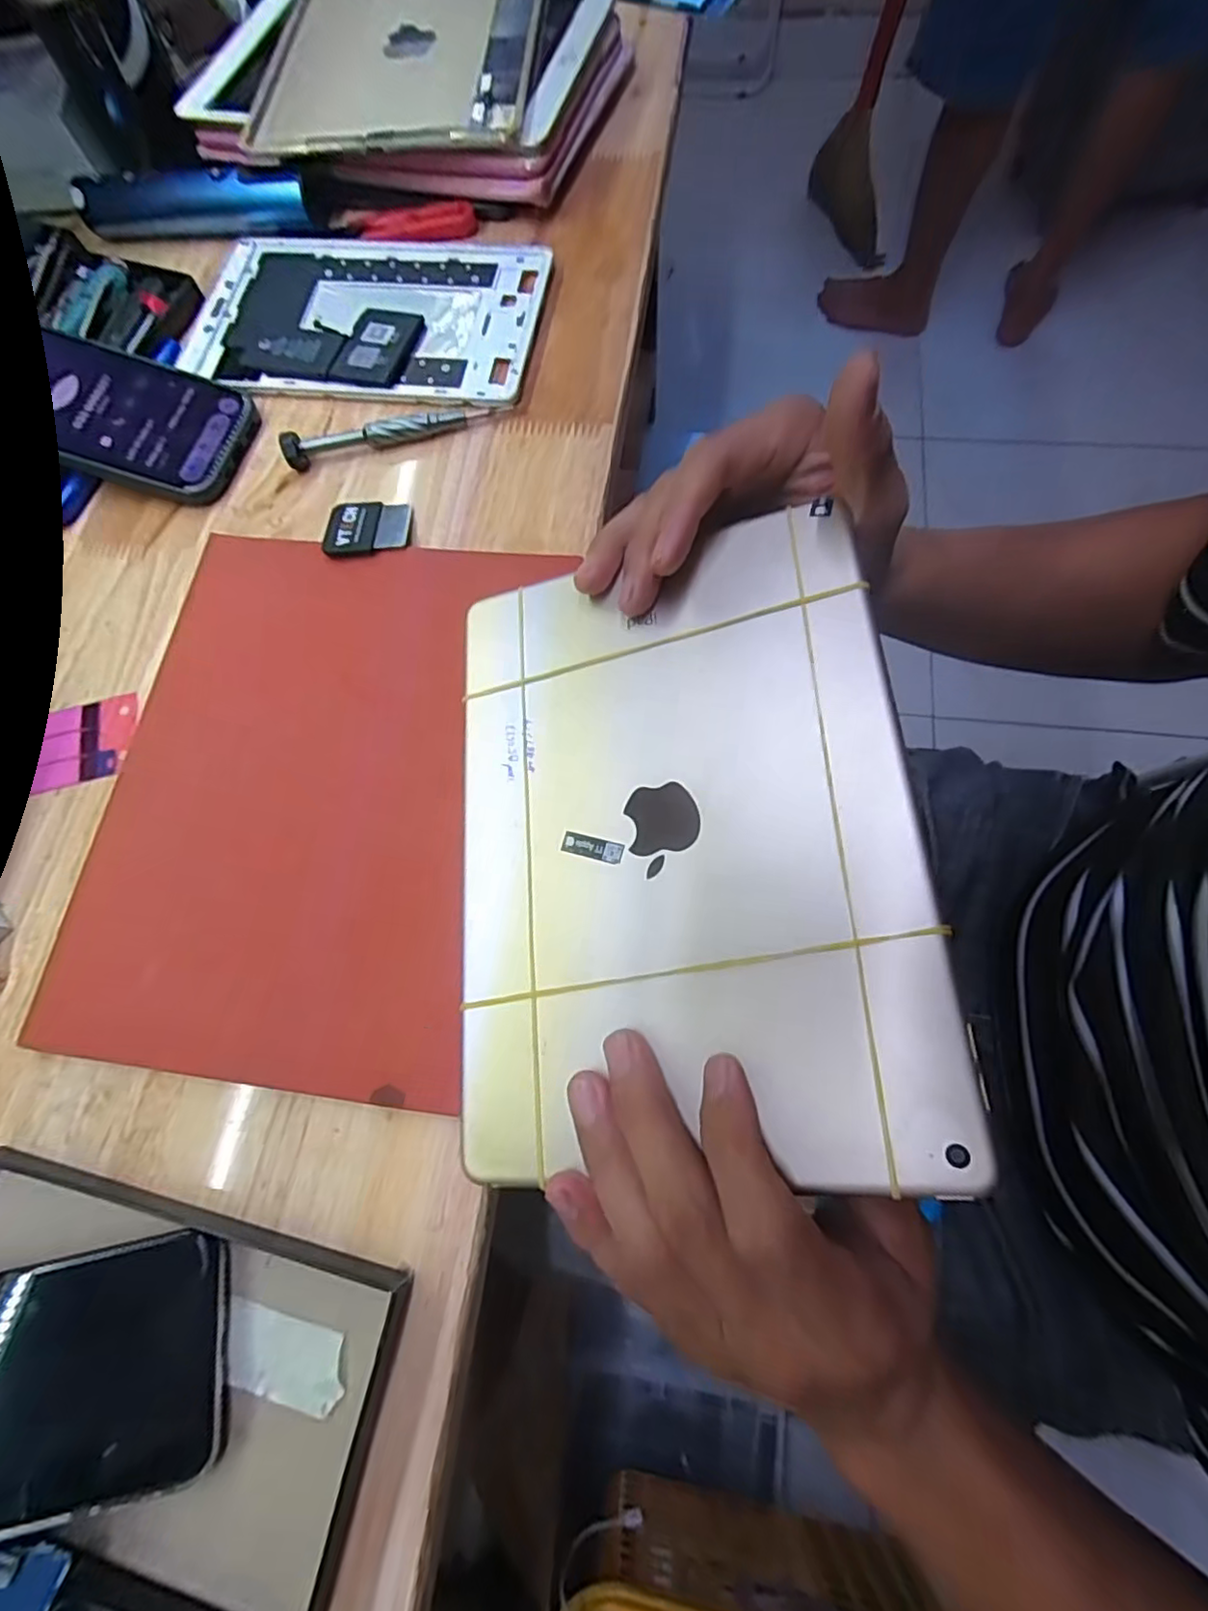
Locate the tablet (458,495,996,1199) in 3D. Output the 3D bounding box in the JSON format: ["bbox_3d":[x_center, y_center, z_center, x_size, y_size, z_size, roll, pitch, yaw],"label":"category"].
[{"bbox_3d":[0.022,0.006,0.226,0.164,0.004,0.227,-9,71,17],"label":"tablet"}]

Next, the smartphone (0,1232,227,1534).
[{"bbox_3d":[-0.192,0.187,0.195,0.128,0.014,0.068,-6,70,-10],"label":"smartphone"}]

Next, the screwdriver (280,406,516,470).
[{"bbox_3d":[-0.113,-0.204,0.334,0.120,0.013,0.013,-17,72,-1],"label":"screwdriver"}]

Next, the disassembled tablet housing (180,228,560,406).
[{"bbox_3d":[-0.139,-0.292,0.366,0.201,0.008,0.125,8,74,4],"label":"disassembled tablet housing"}]

